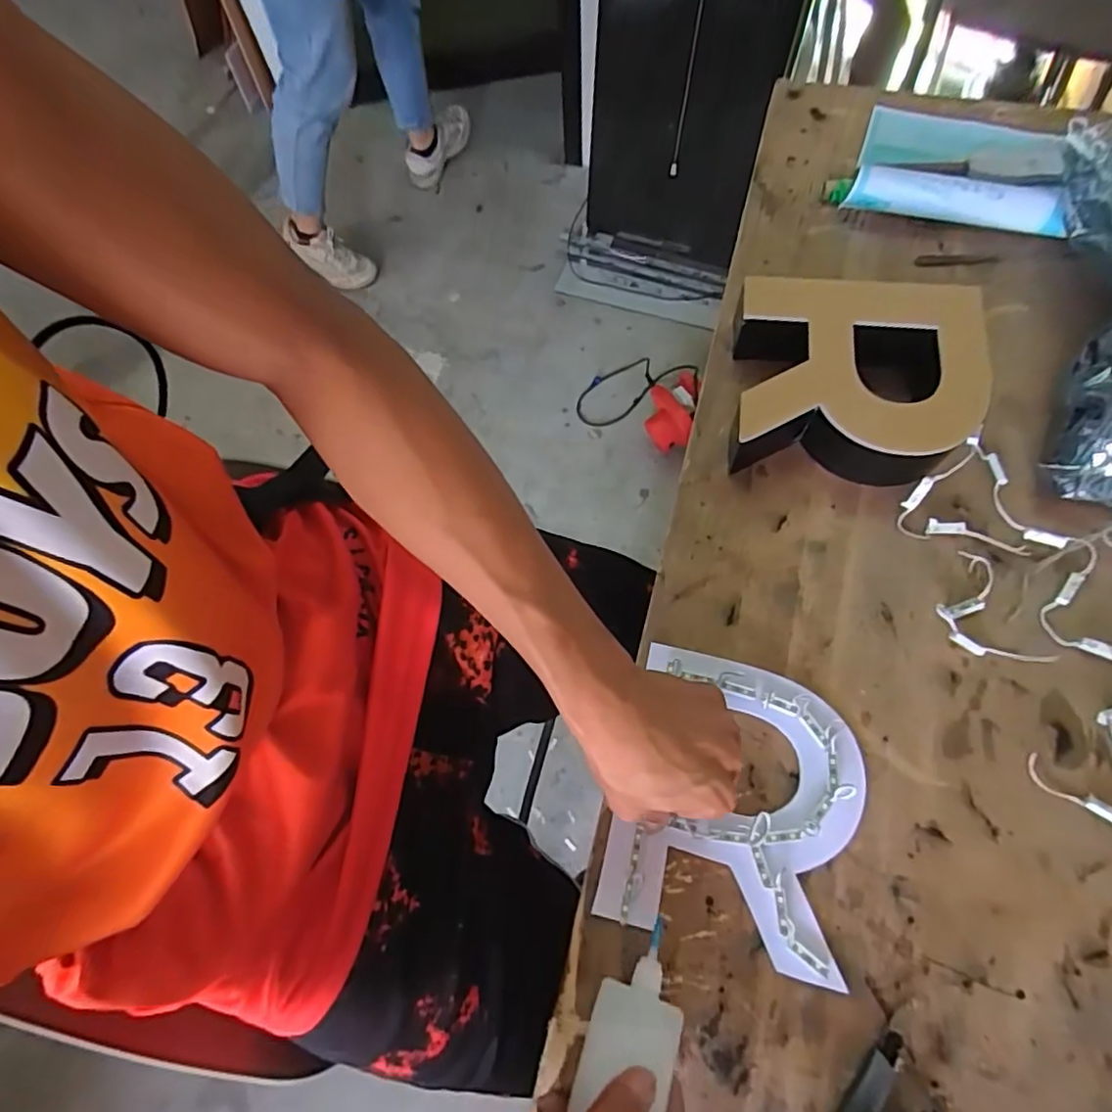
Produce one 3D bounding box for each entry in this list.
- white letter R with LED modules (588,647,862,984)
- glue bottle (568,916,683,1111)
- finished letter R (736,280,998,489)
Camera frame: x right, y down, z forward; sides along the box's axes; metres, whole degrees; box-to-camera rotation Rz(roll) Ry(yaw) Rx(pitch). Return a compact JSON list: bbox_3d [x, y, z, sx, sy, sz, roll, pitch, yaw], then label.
[{"bbox_3d":[0.119,0.162,0.407,0.151,0.016,0.179,13,70,8],"label":"white letter R with LED modules"},{"bbox_3d":[0.048,0.261,0.347,0.047,0.025,0.091,10,48,21],"label":"glue bottle"},{"bbox_3d":[0.236,-0.143,0.494,0.174,0.060,0.150,7,69,5],"label":"finished letter R"}]

